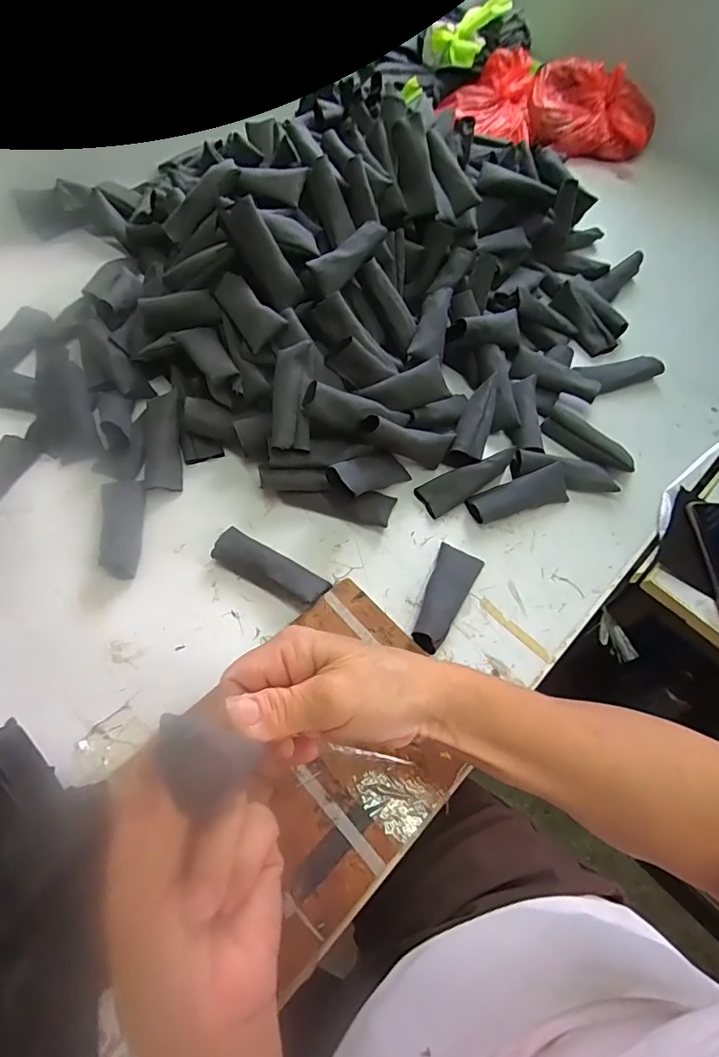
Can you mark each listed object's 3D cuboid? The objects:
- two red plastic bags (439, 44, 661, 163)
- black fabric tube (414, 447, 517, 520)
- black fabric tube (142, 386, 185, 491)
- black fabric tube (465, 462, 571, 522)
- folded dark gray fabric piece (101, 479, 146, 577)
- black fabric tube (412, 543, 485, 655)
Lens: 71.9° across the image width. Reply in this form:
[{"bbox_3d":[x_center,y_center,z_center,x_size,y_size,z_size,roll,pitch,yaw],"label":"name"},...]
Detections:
[{"bbox_3d":[0.335,-0.734,0.864,0.354,0.096,0.174,-4,60,-7],"label":"two red plastic bags"},{"bbox_3d":[0.109,-0.050,0.500,0.104,0.019,0.040,-30,65,-1],"label":"black fabric tube"},{"bbox_3d":[-0.197,-0.087,0.492,0.036,0.017,0.103,-7,74,-7],"label":"black fabric tube"},{"bbox_3d":[0.162,-0.035,0.497,0.105,0.025,0.033,-17,63,-12],"label":"black fabric tube"},{"bbox_3d":[-0.218,-0.002,0.459,0.039,0.013,0.097,-10,62,-9],"label":"folded dark gray fabric piece"},{"bbox_3d":[0.075,0.059,0.440,0.039,0.029,0.103,26,63,12],"label":"black fabric tube"}]

